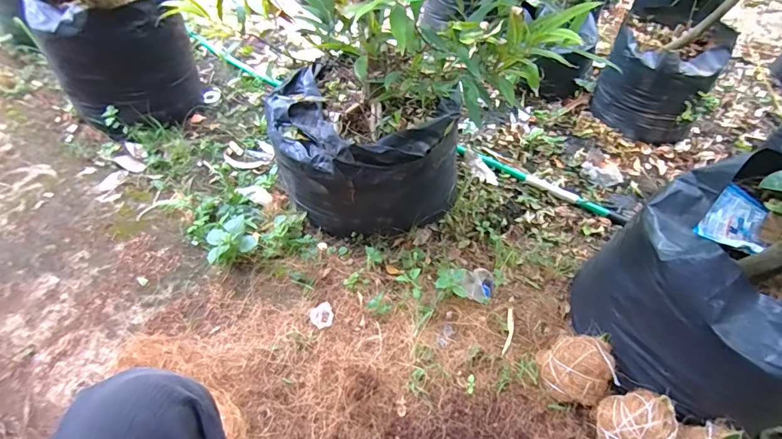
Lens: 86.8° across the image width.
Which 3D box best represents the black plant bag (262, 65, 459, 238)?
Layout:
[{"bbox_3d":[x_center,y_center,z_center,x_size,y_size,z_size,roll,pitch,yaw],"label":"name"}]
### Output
[{"bbox_3d":[-0.058,-0.142,0.855,0.326,0.261,0.327,-27,55,-22],"label":"black plant bag"}]

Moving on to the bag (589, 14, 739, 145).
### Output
[{"bbox_3d":[0.709,-0.376,1.120,0.253,0.233,0.277,21,52,16],"label":"bag"}]

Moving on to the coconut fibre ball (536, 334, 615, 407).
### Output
[{"bbox_3d":[0.286,0.235,0.637,0.087,0.083,0.085,1,49,-1],"label":"coconut fibre ball"}]

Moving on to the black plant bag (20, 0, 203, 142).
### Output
[{"bbox_3d":[-0.643,-0.397,1.000,0.298,0.284,0.284,-27,55,-22],"label":"black plant bag"}]

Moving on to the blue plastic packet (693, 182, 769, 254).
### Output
[{"bbox_3d":[0.519,0.006,0.620,0.123,0.042,0.083,-36,59,-28],"label":"blue plastic packet"}]

